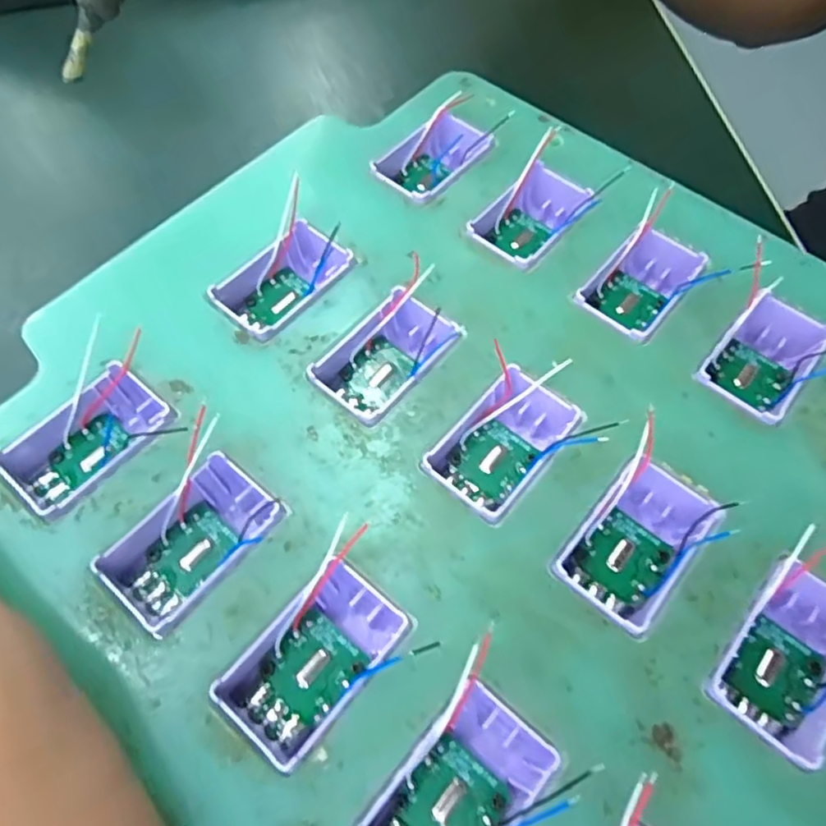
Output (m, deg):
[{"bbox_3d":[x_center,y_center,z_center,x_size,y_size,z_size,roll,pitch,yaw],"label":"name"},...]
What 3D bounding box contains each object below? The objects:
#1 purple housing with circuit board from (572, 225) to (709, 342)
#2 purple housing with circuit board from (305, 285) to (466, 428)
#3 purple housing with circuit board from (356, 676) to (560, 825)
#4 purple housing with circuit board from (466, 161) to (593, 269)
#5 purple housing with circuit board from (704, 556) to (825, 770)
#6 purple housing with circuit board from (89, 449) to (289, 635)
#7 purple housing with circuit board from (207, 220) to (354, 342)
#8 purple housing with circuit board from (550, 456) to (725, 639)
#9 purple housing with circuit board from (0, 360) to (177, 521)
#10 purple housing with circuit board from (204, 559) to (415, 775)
[{"bbox_3d":[0.055,-0.030,0.154,0.019,0.013,0.031,39,67,17],"label":"purple housing with circuit board"},{"bbox_3d":[-0.006,-0.012,0.141,0.020,0.010,0.033,39,67,17],"label":"purple housing with circuit board"},{"bbox_3d":[0.007,0.062,0.102,0.018,0.012,0.030,39,67,17],"label":"purple housing with circuit board"},{"bbox_3d":[0.030,-0.050,0.164,0.018,0.012,0.037,35,66,15],"label":"purple housing with circuit board"},{"bbox_3d":[0.067,0.044,0.114,0.019,0.012,0.033,37,67,16],"label":"purple housing with circuit board"},{"bbox_3d":[-0.042,0.025,0.121,0.021,0.010,0.031,35,66,15],"label":"purple housing with circuit board"},{"bbox_3d":[-0.031,-0.030,0.153,0.021,0.014,0.032,38,67,16],"label":"purple housing with circuit board"},{"bbox_3d":[0.043,0.026,0.123,0.020,0.011,0.033,39,67,17],"label":"purple housing with circuit board"},{"bbox_3d":[-0.067,0.006,0.130,0.021,0.010,0.031,40,67,17],"label":"purple housing with circuit board"},{"bbox_3d":[-0.018,0.043,0.112,0.019,0.010,0.031,40,67,17],"label":"purple housing with circuit board"}]

